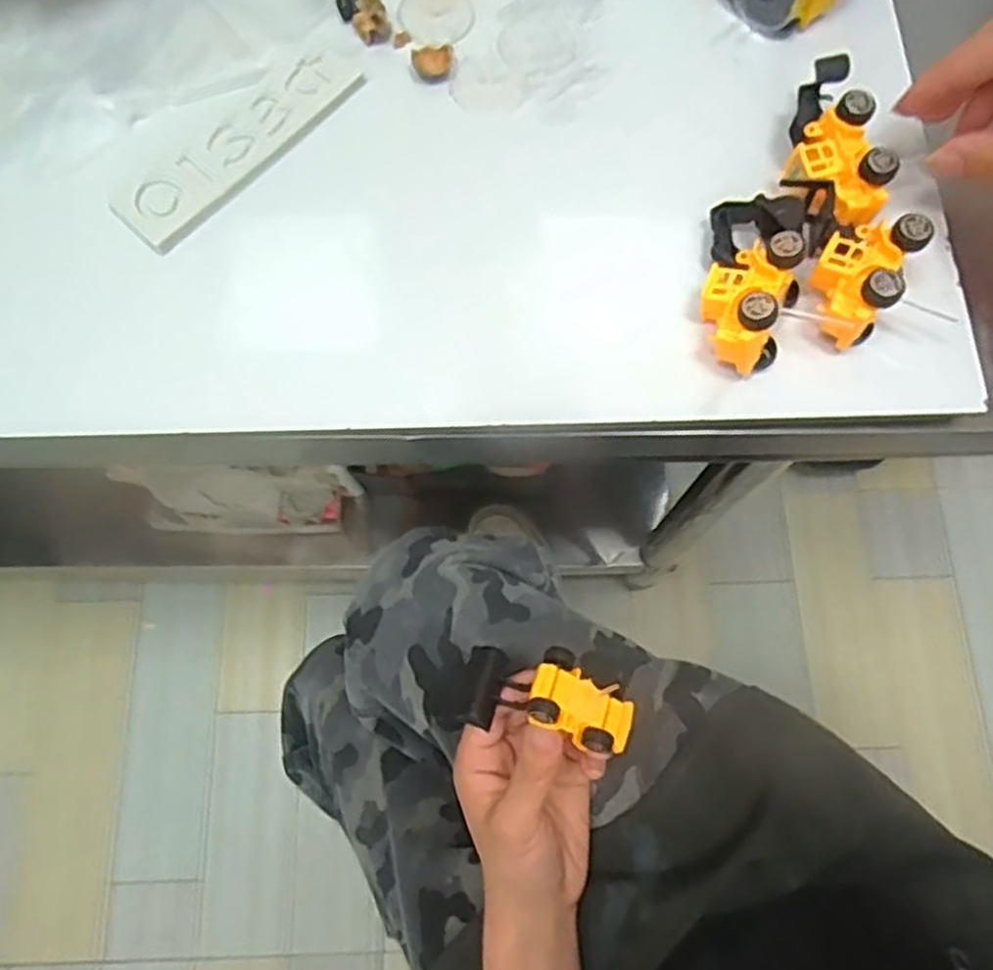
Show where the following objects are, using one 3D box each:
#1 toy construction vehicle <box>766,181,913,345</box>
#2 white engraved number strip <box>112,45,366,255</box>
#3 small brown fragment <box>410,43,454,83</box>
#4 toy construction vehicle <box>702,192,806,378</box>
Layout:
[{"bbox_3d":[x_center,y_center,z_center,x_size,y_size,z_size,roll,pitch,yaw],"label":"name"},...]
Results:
[{"bbox_3d":[0.152,-0.087,0.312,0.033,0.034,0.050,26,75,7],"label":"toy construction vehicle"},{"bbox_3d":[-0.122,-0.164,0.355,0.039,0.006,0.131,39,77,10],"label":"white engraved number strip"},{"bbox_3d":[-0.030,-0.209,0.368,0.021,0.006,0.015,-19,75,-6],"label":"small brown fragment"},{"bbox_3d":[0.111,-0.091,0.315,0.039,0.034,0.080,11,74,3],"label":"toy construction vehicle"}]

